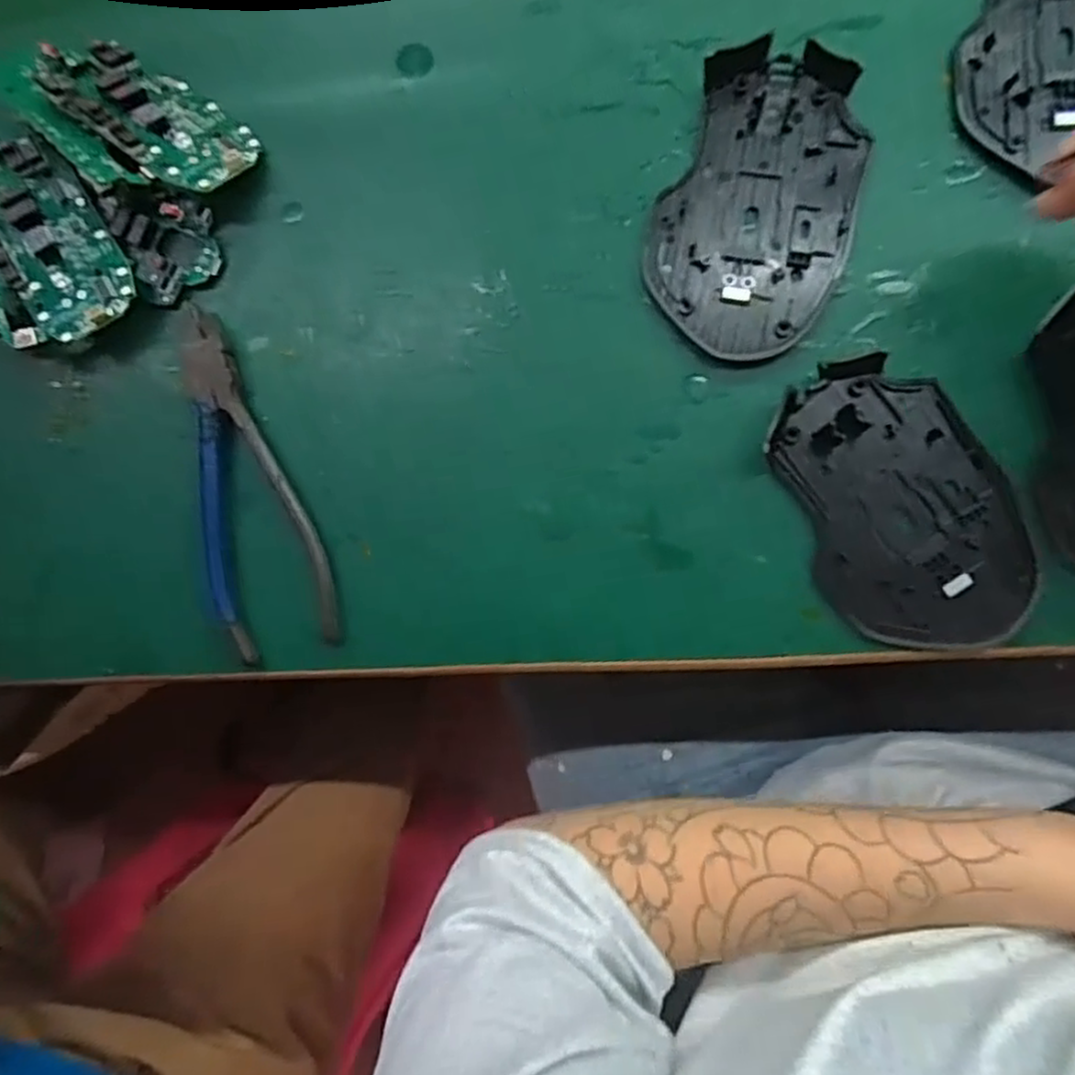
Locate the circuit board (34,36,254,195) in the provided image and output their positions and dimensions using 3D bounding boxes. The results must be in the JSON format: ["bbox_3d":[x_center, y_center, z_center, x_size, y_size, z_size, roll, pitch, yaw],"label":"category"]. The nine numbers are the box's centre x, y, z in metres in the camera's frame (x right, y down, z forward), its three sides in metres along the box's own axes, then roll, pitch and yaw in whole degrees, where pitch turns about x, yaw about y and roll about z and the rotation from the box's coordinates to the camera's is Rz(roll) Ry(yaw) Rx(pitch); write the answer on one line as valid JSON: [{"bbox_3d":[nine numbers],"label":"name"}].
[{"bbox_3d":[-0.159,-0.176,0.294,0.087,0.010,0.044,35,63,2],"label":"circuit board"}]

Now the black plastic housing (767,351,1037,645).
[{"bbox_3d":[0.137,-0.012,0.267,0.072,0.011,0.110,-21,87,6],"label":"black plastic housing"}]

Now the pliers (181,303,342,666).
[{"bbox_3d":[-0.124,-0.024,0.299,0.048,0.009,0.148,-17,87,6],"label":"pliers"}]

